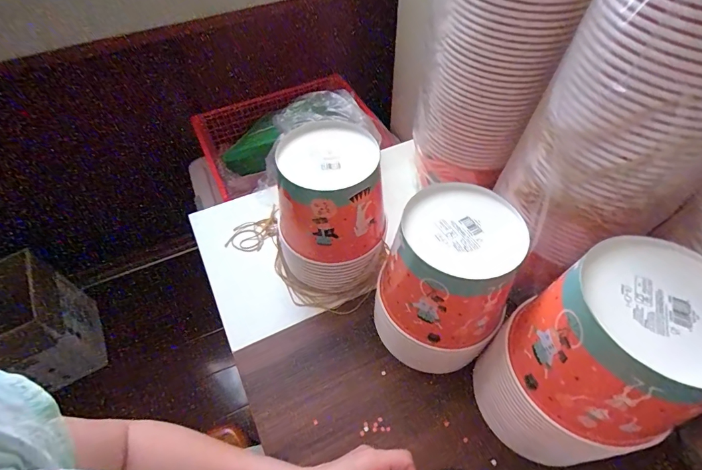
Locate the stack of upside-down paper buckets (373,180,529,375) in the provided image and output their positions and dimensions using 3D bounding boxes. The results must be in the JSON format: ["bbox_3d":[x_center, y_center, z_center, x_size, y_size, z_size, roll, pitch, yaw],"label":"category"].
[{"bbox_3d":[0.107,0.067,0.467,0.146,0.208,0.160,16,56,13],"label":"stack of upside-down paper buckets"}]

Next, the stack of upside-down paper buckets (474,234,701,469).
[{"bbox_3d":[0.235,0.134,0.386,0.157,0.254,0.145,-30,58,-18],"label":"stack of upside-down paper buckets"}]

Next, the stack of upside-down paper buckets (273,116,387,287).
[{"bbox_3d":[-0.025,-0.029,0.539,0.141,0.203,0.159,-1,54,2],"label":"stack of upside-down paper buckets"}]

